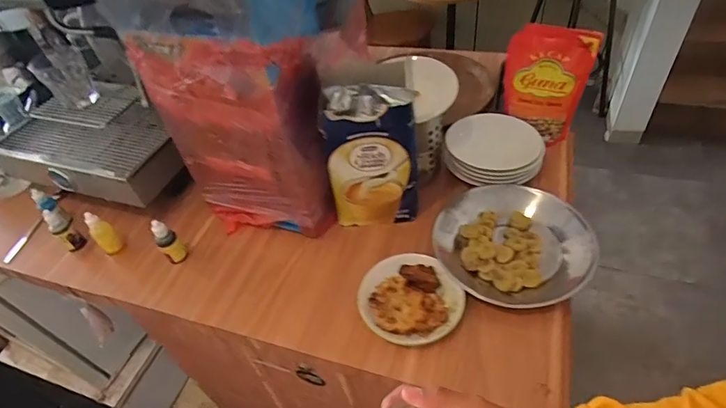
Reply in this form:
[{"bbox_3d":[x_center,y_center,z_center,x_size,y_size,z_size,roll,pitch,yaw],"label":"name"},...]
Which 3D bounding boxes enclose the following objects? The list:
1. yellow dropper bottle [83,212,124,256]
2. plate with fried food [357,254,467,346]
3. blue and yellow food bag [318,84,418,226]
[{"bbox_3d":[-0.408,0.051,0.686,0.030,0.088,0.031,32,57,33],"label":"yellow dropper bottle"},{"bbox_3d":[0.060,0.122,0.563,0.123,0.035,0.125,-4,45,4],"label":"plate with fried food"},{"bbox_3d":[0.013,-0.063,0.618,0.123,0.214,0.053,-1,46,7],"label":"blue and yellow food bag"}]

